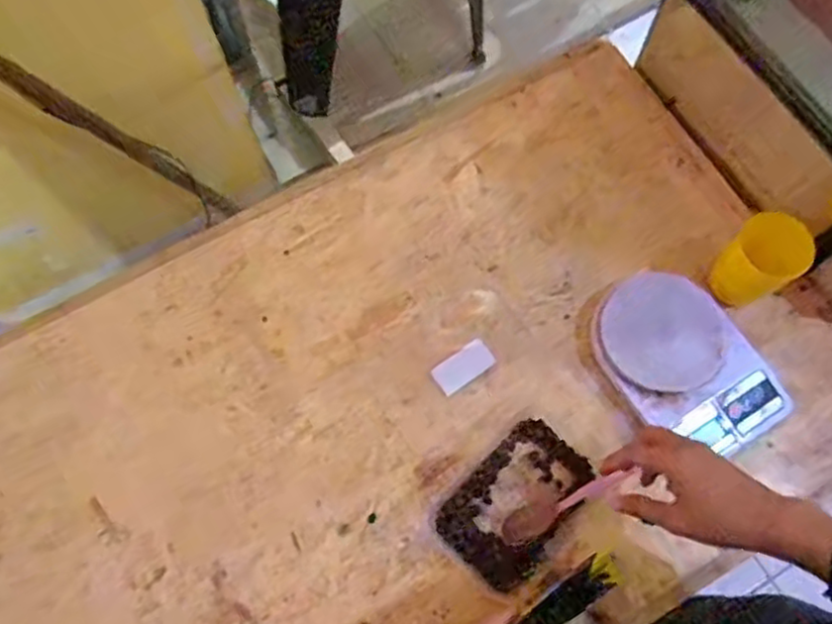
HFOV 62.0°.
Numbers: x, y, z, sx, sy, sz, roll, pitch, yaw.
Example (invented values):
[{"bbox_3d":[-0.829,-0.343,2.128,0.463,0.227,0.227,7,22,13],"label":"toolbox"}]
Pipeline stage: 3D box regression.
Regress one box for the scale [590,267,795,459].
[{"bbox_3d":[0.272,0.053,0.704,0.131,0.048,0.196,-36,73,-10],"label":"scale"}]

